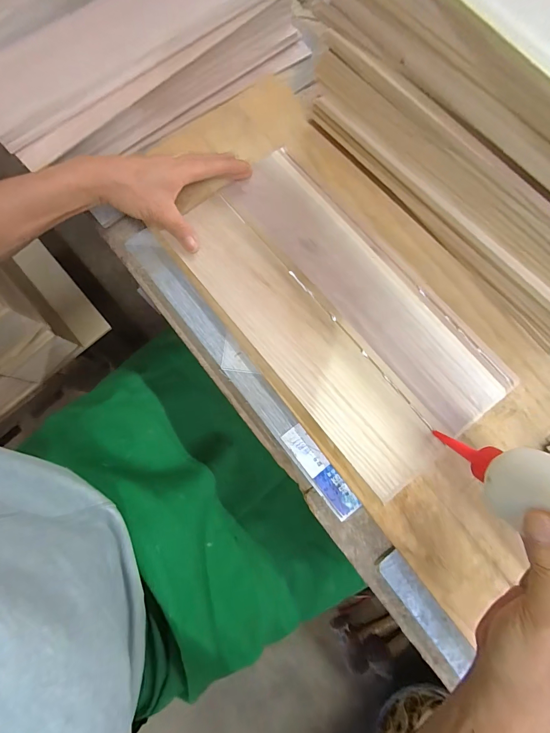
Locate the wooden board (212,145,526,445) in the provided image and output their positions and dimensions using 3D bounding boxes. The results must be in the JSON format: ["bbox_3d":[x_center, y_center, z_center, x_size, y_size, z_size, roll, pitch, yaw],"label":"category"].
[{"bbox_3d":[0.093,-0.092,0.370,0.098,0.010,0.369,-39,81,-9],"label":"wooden board"}]

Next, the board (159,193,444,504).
[{"bbox_3d":[0.019,-0.035,0.362,0.087,0.014,0.368,-38,80,-9],"label":"board"}]

